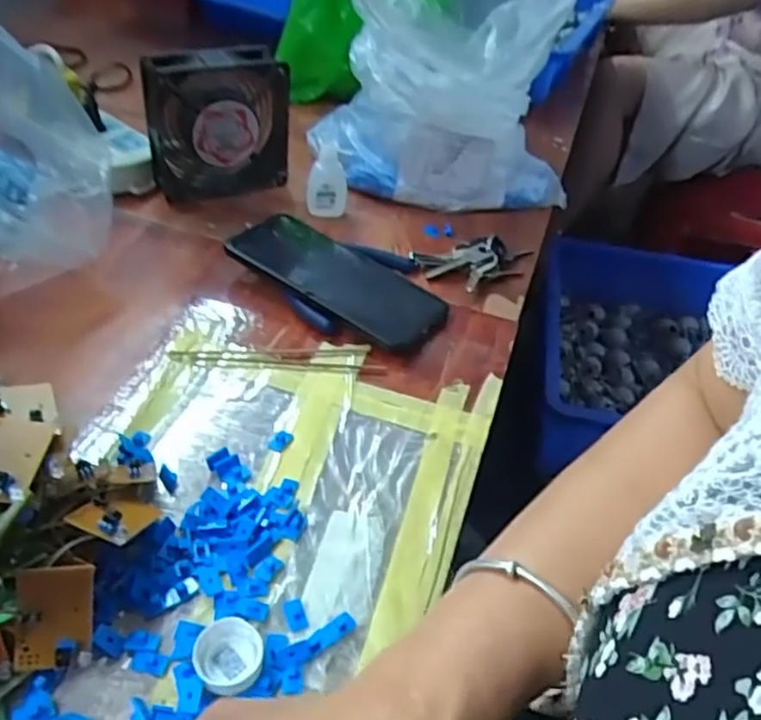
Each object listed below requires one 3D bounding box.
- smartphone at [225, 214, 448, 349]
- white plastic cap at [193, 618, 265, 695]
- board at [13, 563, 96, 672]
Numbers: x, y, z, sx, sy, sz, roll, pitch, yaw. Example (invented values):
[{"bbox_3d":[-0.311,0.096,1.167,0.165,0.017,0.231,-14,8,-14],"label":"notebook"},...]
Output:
[{"bbox_3d":[-0.035,-0.066,0.545,0.179,0.011,0.084,29,43,17],"label":"smartphone"},{"bbox_3d":[-0.071,0.137,0.319,0.032,0.009,0.033,4,41,-3],"label":"white plastic cap"},{"bbox_3d":[-0.146,0.114,0.306,0.033,0.043,0.007,0,-4,-16],"label":"board"}]

